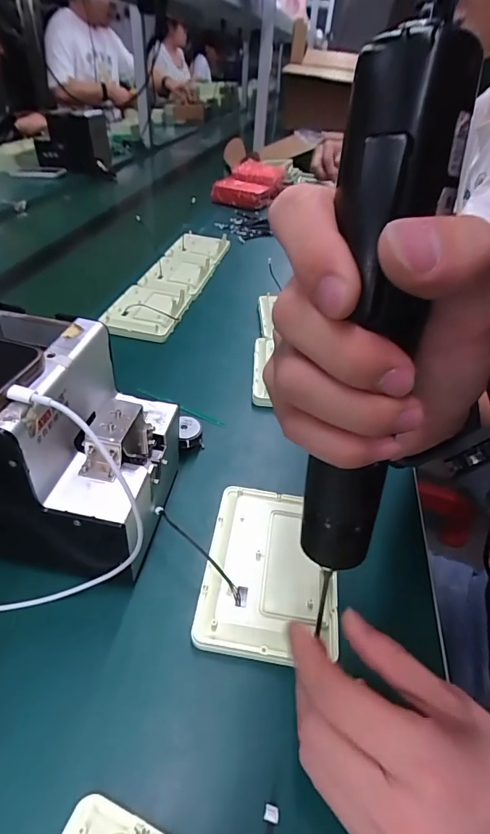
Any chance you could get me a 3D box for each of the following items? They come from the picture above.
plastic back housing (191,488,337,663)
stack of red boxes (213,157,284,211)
[{"bbox_3d":[0.020,0.114,0.325,0.096,0.025,0.135,8,40,4],"label":"plastic back housing"},{"bbox_3d":[0.021,-0.674,1.206,0.146,0.081,0.324,14,41,11],"label":"stack of red boxes"}]

